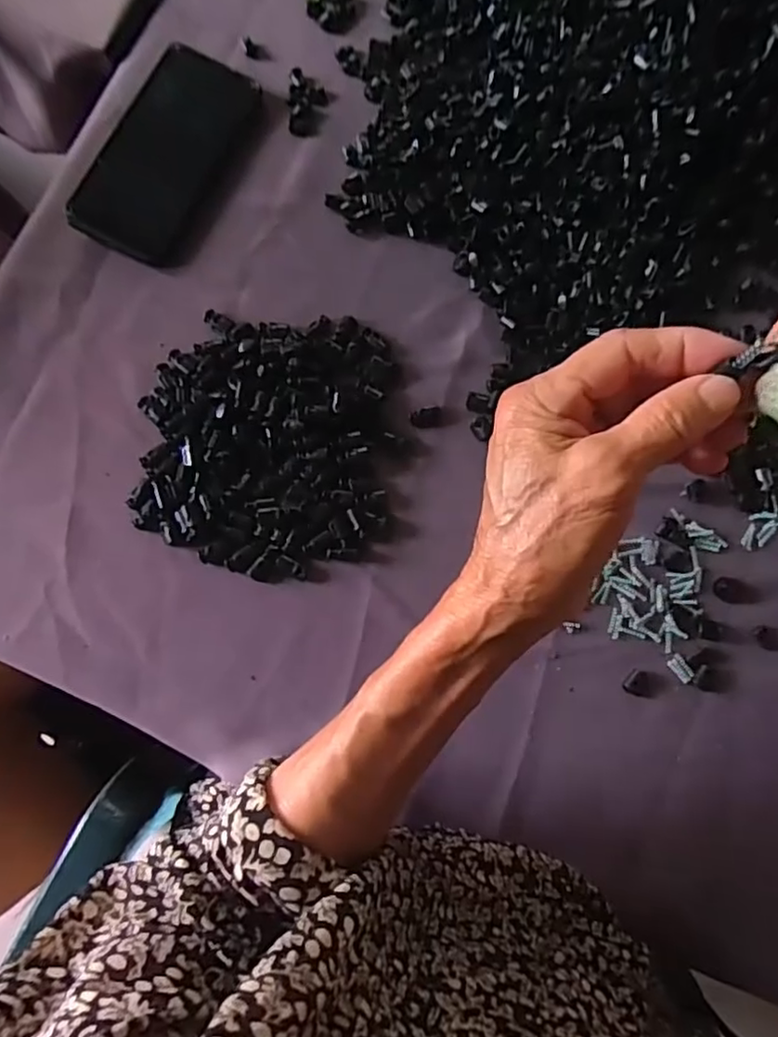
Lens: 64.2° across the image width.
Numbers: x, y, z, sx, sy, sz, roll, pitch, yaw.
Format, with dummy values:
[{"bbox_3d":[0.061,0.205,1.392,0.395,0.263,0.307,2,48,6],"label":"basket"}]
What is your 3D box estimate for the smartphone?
[{"bbox_3d":[-0.159,-0.261,0.442,0.077,0.015,0.156,23,81,4],"label":"smartphone"}]

